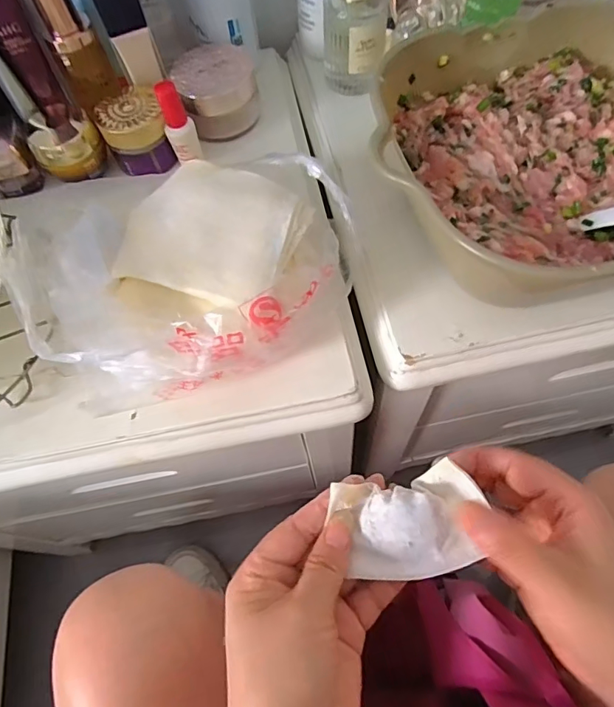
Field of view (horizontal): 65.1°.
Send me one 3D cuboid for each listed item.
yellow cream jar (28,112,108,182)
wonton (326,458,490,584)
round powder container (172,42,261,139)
[{"bbox_3d":[-0.196,-0.169,0.393,0.050,0.034,0.057,-38,67,-14],"label":"yellow cream jar"},{"bbox_3d":[0.054,0.089,0.250,0.073,0.018,0.050,-12,63,-2],"label":"wonton"},{"bbox_3d":[-0.075,-0.221,0.409,0.065,0.048,0.055,-13,63,-3],"label":"round powder container"}]

